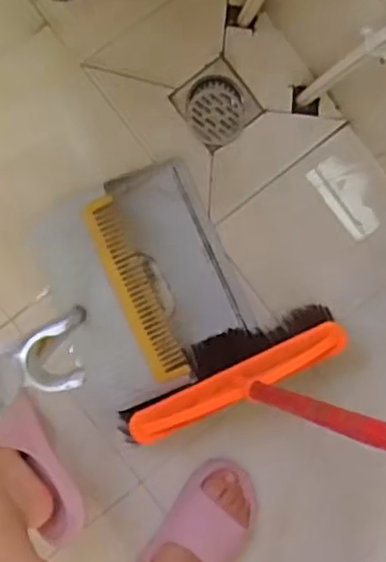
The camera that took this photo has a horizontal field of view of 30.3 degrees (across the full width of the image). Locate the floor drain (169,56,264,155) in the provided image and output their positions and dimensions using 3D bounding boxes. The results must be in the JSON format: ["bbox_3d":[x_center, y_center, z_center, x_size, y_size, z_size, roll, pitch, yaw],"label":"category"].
[{"bbox_3d":[0.036,-0.261,1.057,0.103,0.004,0.105,-38,95,-5],"label":"floor drain"}]

